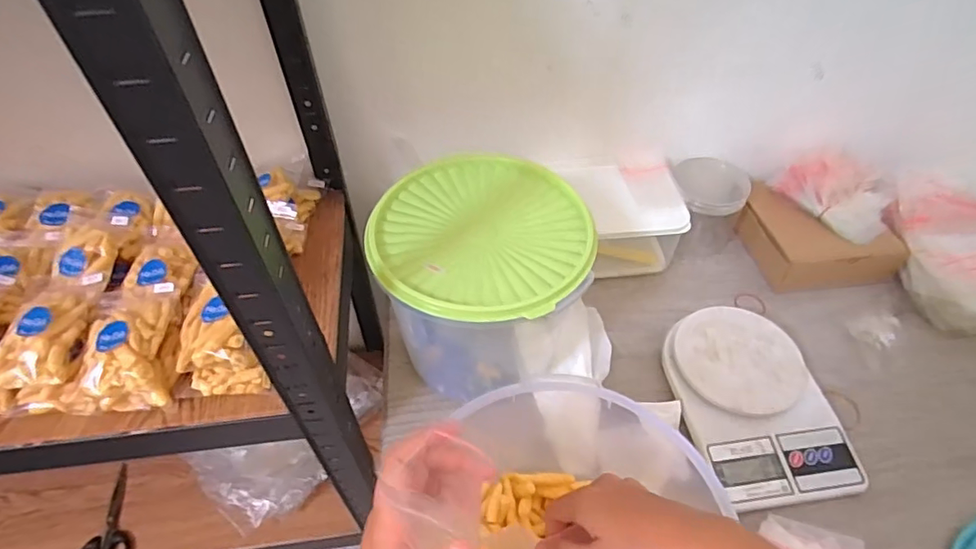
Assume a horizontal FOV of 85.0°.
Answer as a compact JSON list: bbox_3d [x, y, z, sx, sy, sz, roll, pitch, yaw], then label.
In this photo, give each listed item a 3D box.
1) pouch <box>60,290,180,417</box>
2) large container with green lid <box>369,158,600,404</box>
[{"bbox_3d":[-0.322,0.064,0.475,0.084,0.056,0.103,1,49,1],"label":"pouch"},{"bbox_3d":[-0.007,0.012,0.554,0.195,0.174,0.209,0,49,0],"label":"large container with green lid"}]

